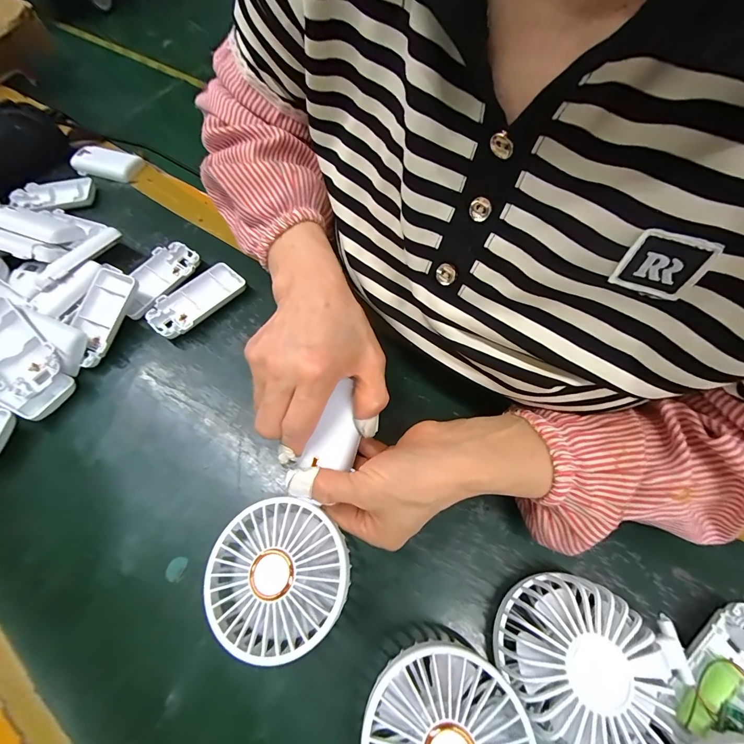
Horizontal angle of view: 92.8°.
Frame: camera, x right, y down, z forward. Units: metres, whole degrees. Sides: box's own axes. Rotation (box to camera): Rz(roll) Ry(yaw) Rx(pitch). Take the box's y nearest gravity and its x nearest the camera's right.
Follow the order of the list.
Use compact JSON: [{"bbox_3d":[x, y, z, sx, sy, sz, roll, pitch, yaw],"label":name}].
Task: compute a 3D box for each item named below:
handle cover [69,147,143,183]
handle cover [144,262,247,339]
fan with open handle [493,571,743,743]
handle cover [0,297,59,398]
[{"bbox_3d":[-0.346,-0.272,0.464,0.090,0.013,0.048,13,66,9],"label":"handle cover"},{"bbox_3d":[-0.173,-0.071,0.355,0.047,0.017,0.094,40,70,20],"label":"handle cover"},{"bbox_3d":[0.161,0.170,0.203,0.170,0.046,0.078,7,63,6],"label":"fan with open handle"},{"bbox_3d":[-0.313,-0.020,0.306,0.085,0.029,0.053,32,68,17],"label":"handle cover"}]

